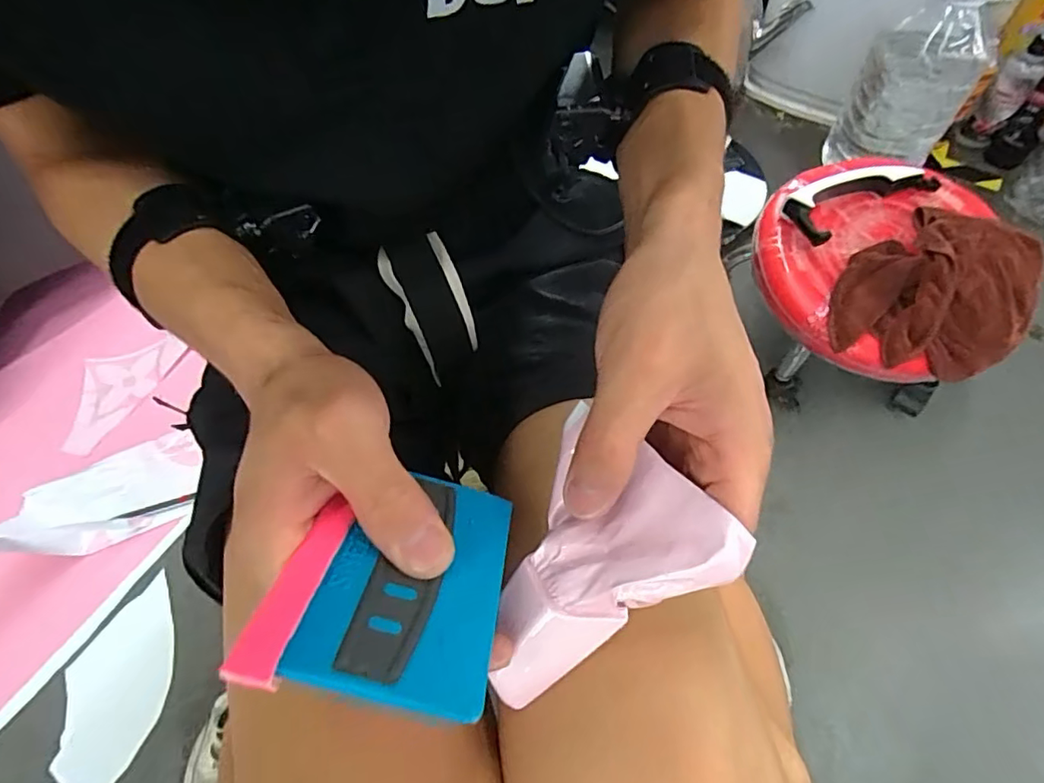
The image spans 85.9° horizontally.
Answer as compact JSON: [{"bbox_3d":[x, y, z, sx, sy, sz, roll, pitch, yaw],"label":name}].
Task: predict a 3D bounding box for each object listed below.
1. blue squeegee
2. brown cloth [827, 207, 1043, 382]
[{"bbox_3d":[-0.041,0.060,0.192,0.070,0.004,0.097,17,26,-5],"label":"blue squeegee"},{"bbox_3d":[0.477,-0.122,0.644,0.185,0.090,0.192,21,63,14],"label":"brown cloth"}]

